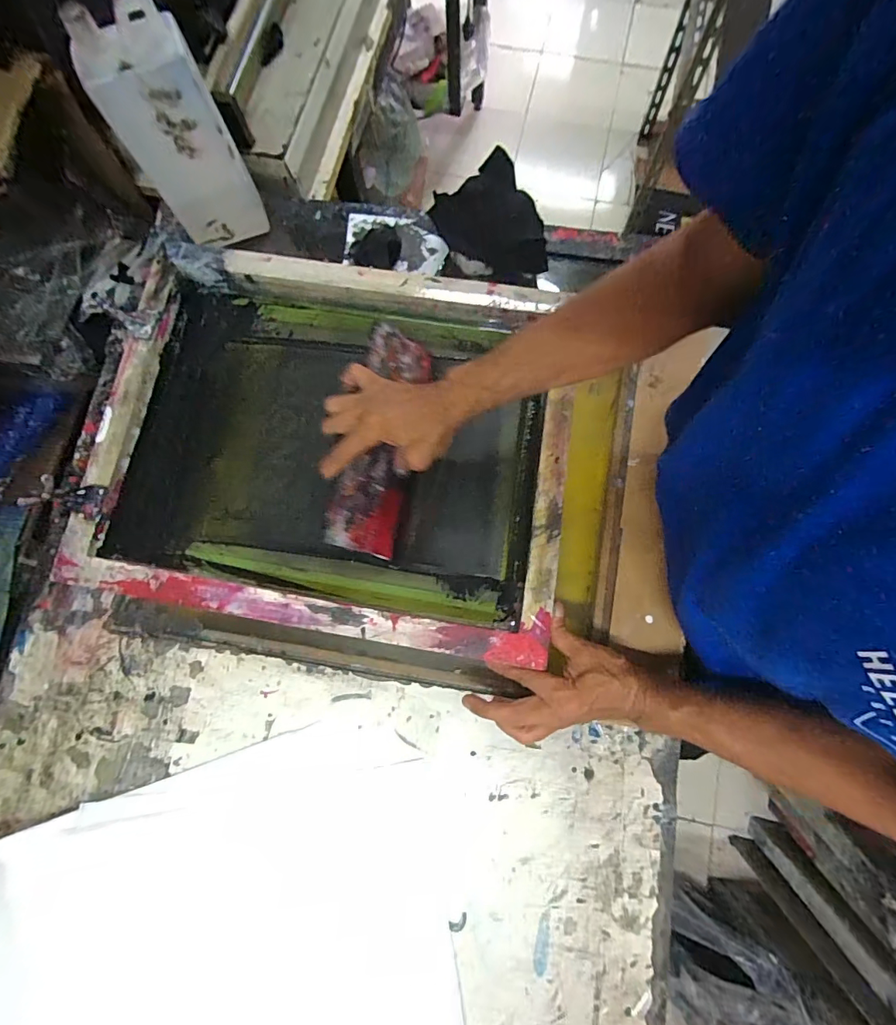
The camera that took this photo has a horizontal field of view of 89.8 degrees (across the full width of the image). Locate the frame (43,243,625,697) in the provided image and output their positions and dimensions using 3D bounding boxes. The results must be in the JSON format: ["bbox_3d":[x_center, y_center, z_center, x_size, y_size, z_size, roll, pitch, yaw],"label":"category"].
[{"bbox_3d":[-0.114,-0.057,0.495,0.517,0.059,0.437,7,79,1],"label":"frame"}]

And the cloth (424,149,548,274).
[{"bbox_3d":[0.053,-0.350,0.539,0.135,0.080,0.098,8,78,3],"label":"cloth"}]

